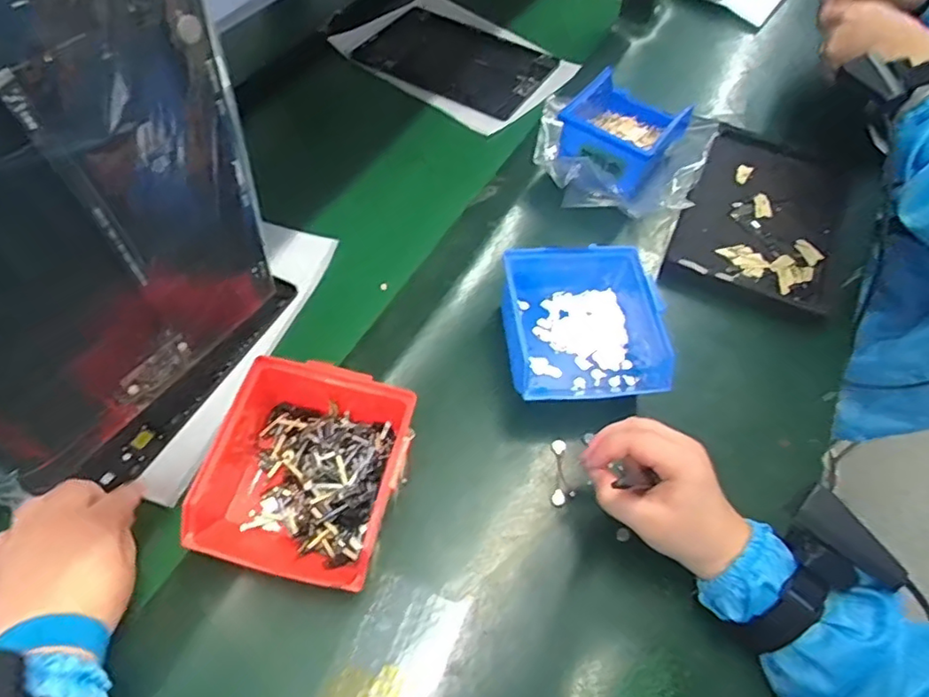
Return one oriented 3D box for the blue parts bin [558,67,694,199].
[{"bbox_3d":[0.163,-0.231,0.640,0.115,0.060,0.126,28,57,19],"label":"blue parts bin"}]

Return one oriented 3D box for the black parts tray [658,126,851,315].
[{"bbox_3d":[0.309,-0.131,0.609,0.160,0.036,0.243,23,55,16],"label":"black parts tray"}]

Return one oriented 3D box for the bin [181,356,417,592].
[{"bbox_3d":[-0.113,0.088,0.422,0.135,0.082,0.136,13,53,8],"label":"bin"}]

